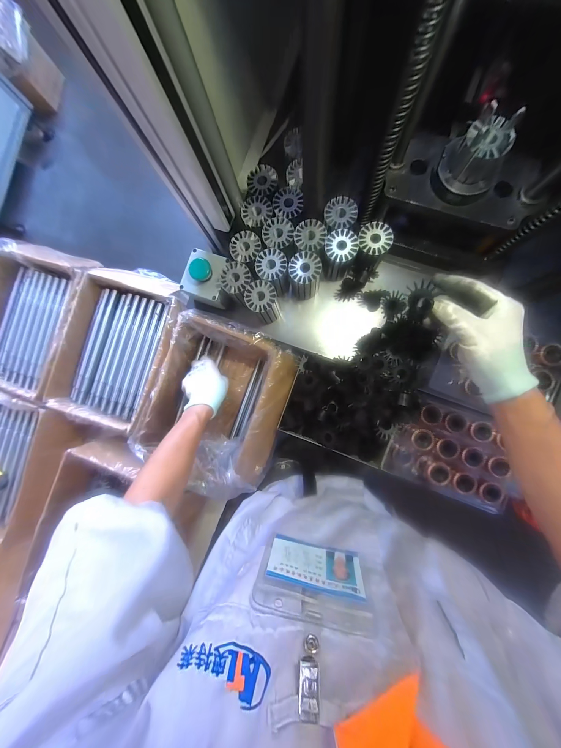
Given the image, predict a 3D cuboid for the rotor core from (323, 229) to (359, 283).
[{"bbox_3d":[0.099,-0.198,0.450,0.055,0.077,0.057,0,87,7],"label":"rotor core"}]

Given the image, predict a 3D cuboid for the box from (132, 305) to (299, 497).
[{"bbox_3d":[-0.119,0.062,0.543,0.251,0.124,0.298,19,87,8],"label":"box"}]

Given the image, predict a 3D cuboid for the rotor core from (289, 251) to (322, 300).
[{"bbox_3d":[0.043,-0.166,0.458,0.051,0.081,0.051,-4,87,6],"label":"rotor core"}]

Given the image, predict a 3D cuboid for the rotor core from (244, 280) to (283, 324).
[{"bbox_3d":[-0.026,-0.122,0.461,0.055,0.081,0.054,0,87,7],"label":"rotor core"}]

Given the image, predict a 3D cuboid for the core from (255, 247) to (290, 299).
[{"bbox_3d":[-0.008,-0.170,0.462,0.052,0.081,0.062,-44,83,3],"label":"core"}]

